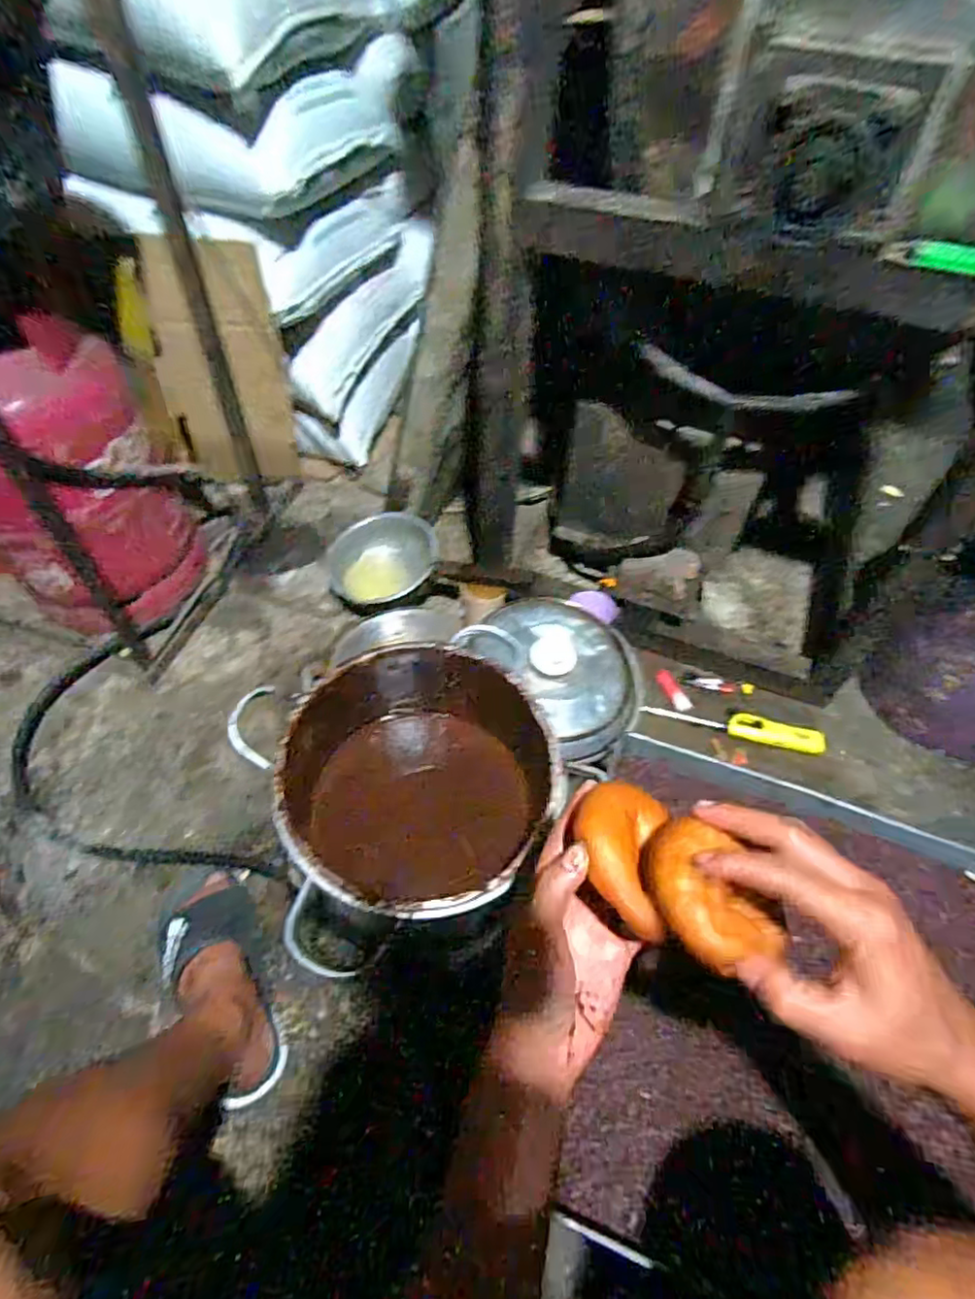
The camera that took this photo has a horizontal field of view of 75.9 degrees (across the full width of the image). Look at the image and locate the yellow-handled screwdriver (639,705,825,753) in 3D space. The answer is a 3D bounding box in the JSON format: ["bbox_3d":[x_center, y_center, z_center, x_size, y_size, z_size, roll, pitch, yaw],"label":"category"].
[{"bbox_3d":[0.400,0.123,1.026,0.282,0.034,0.045,13,54,7],"label":"yellow-handled screwdriver"}]

